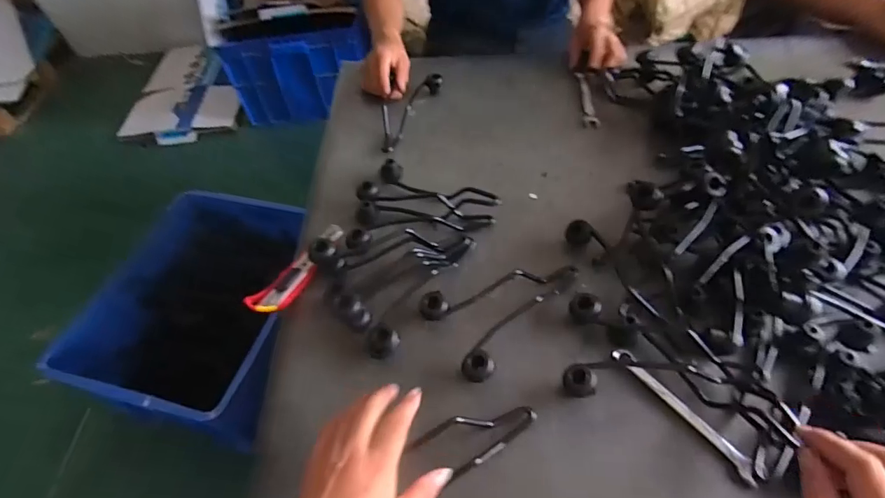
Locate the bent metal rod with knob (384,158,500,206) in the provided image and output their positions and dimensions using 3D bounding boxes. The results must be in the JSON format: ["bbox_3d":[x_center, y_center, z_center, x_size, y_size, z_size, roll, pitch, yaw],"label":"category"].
[{"bbox_3d":[-0.006,-0.088,0.670,0.193,0.042,0.033,22,57,20],"label":"bent metal rod with knob"}]

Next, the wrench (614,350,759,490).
[{"bbox_3d":[0.245,0.164,0.472,0.017,0.008,0.165,-31,56,-19],"label":"wrench"}]

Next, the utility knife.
[{"bbox_3d":[-0.179,0.030,0.597,0.042,0.022,0.153,29,60,24],"label":"utility knife"}]

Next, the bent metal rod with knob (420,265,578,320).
[{"bbox_3d":[0.070,0.045,0.562,0.198,0.031,0.031,-18,53,-10],"label":"bent metal rod with knob"}]

